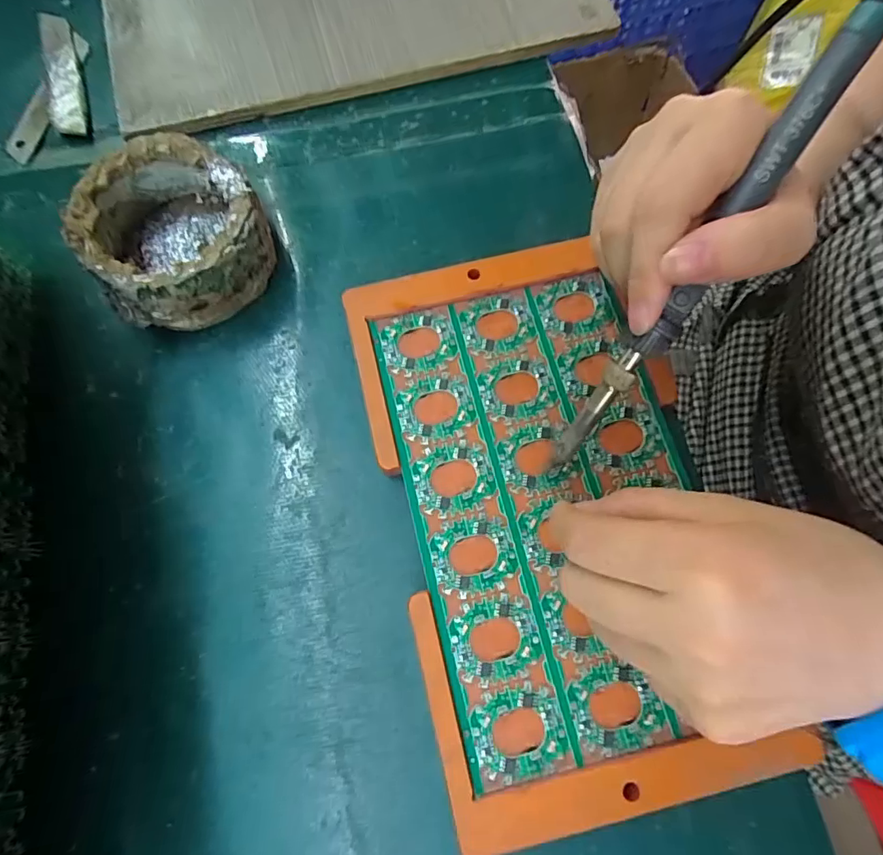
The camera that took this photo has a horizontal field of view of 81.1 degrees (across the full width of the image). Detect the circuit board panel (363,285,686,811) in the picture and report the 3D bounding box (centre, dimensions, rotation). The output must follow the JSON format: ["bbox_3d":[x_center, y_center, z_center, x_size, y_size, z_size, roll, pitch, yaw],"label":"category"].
[{"bbox_3d":[0.046,0.029,0.227,0.118,0.004,0.202,-13,74,-4],"label":"circuit board panel"}]

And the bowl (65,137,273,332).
[{"bbox_3d":[-0.129,-0.094,0.254,0.079,0.040,0.083,0,74,0],"label":"bowl"}]

